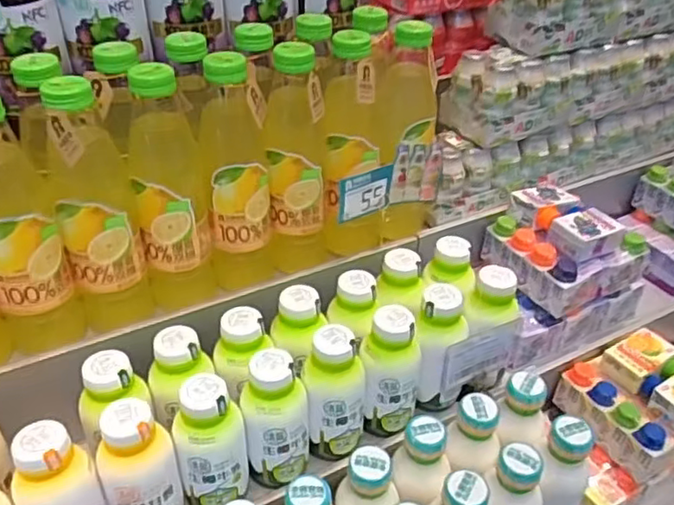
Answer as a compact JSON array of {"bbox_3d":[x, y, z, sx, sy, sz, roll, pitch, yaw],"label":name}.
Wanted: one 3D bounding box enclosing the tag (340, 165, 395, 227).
[{"bbox_3d":[0.030,-0.063,0.679,0.075,0.052,0.010,-26,45,-32],"label":"tag"}]

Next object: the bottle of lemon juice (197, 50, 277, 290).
[{"bbox_3d":[-0.099,-0.078,0.631,0.063,0.246,0.068,-2,37,-5],"label":"bottle of lemon juice"}]

